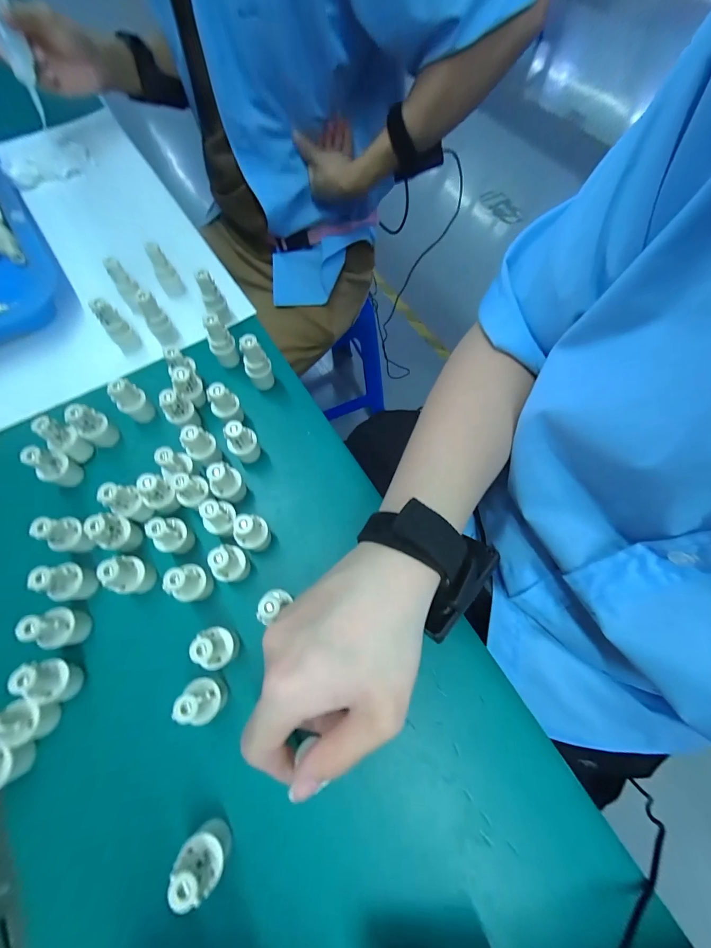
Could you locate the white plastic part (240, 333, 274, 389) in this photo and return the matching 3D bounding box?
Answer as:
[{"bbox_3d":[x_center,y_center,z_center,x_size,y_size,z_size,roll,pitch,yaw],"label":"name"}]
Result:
[{"bbox_3d":[-0.088,-0.097,0.311,0.022,0.055,0.019,-21,69,-7],"label":"white plastic part"}]

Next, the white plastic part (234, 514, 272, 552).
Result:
[{"bbox_3d":[-0.075,0.044,0.257,0.017,0.044,0.023,8,67,2],"label":"white plastic part"}]

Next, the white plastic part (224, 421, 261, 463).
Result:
[{"bbox_3d":[-0.092,-0.024,0.287,0.023,0.047,0.018,-30,71,-11],"label":"white plastic part"}]

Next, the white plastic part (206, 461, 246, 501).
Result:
[{"bbox_3d":[-0.100,0.008,0.272,0.018,0.045,0.024,41,74,16],"label":"white plastic part"}]

